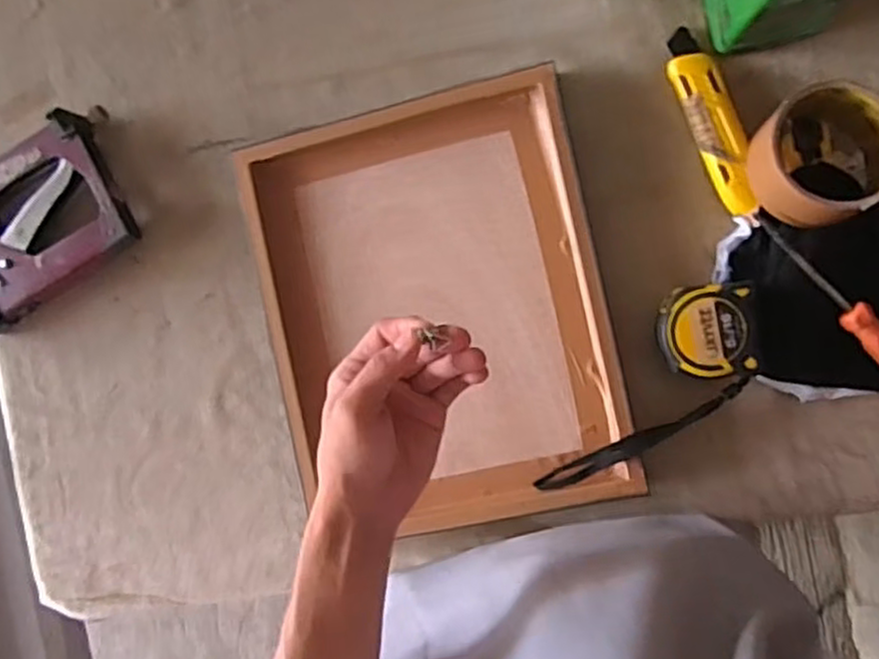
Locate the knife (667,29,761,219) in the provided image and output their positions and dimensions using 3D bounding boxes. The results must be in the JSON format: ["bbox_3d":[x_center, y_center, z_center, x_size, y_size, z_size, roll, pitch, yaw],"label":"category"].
[{"bbox_3d":[0.199,-0.153,0.517,0.033,0.015,0.141,-22,87,9],"label":"knife"}]

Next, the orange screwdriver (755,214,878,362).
[{"bbox_3d":[0.285,-0.012,0.496,0.021,0.018,0.175,-44,84,8],"label":"orange screwdriver"}]

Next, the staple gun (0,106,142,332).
[{"bbox_3d":[-0.338,-0.091,0.603,0.174,0.032,0.121,-28,86,9],"label":"staple gun"}]

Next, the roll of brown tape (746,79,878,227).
[{"bbox_3d":[0.258,-0.117,0.483,0.090,0.058,0.087,0,91,10],"label":"roll of brown tape"}]

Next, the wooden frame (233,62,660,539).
[{"bbox_3d":[-0.004,-0.012,0.547,0.255,0.027,0.321,-15,88,10],"label":"wooden frame"}]

